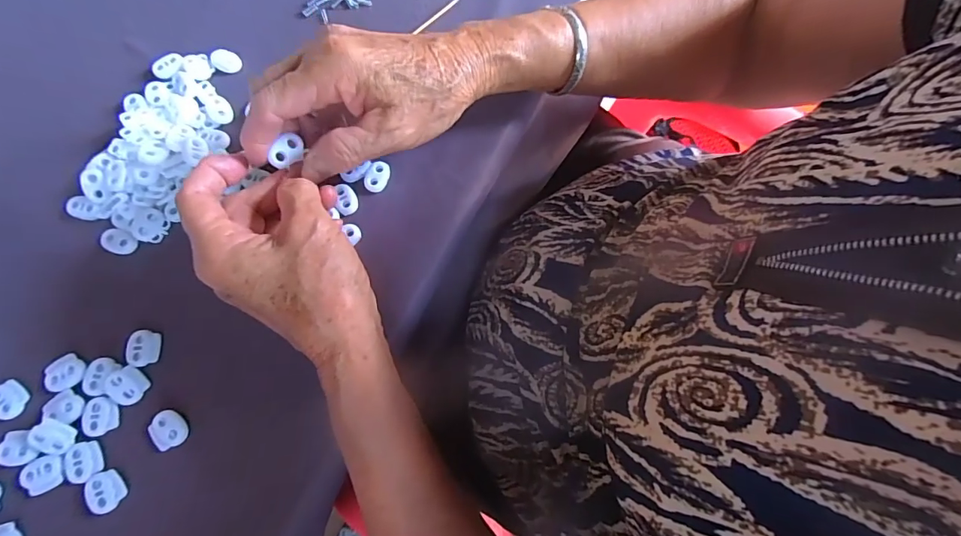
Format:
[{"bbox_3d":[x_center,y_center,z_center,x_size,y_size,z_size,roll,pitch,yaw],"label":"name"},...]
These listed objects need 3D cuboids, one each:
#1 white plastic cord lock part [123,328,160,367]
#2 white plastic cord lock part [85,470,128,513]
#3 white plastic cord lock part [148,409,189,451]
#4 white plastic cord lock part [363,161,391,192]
[{"bbox_3d":[-0.210,0.050,0.274,0.019,0.004,0.022,4,75,-1],"label":"white plastic cord lock part"},{"bbox_3d":[-0.217,0.129,0.254,0.018,0.004,0.022,-36,79,-10],"label":"white plastic cord lock part"},{"bbox_3d":[-0.187,0.097,0.264,0.022,0.004,0.019,42,78,9],"label":"white plastic cord lock part"},{"bbox_3d":[-0.071,-0.063,0.305,0.014,0.009,0.020,24,76,5],"label":"white plastic cord lock part"}]

